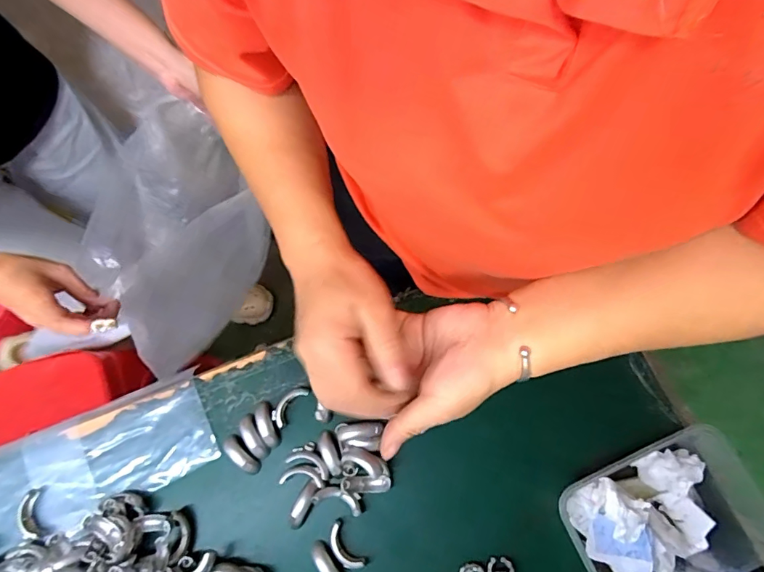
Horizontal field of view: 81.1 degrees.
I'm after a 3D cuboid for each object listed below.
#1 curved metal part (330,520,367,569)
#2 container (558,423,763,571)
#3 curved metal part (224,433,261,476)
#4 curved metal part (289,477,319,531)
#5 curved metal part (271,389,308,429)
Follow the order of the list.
[{"bbox_3d":[-0.038,0.260,0.441,0.022,0.014,0.047,-38,74,-10],"label":"curved metal part"},{"bbox_3d":[0.255,0.213,0.408,0.174,0.057,0.126,-23,72,-5],"label":"container"},{"bbox_3d":[-0.151,0.180,0.471,0.049,0.015,0.021,39,77,14],"label":"curved metal part"},{"bbox_3d":[-0.082,0.223,0.459,0.017,0.015,0.048,23,74,10],"label":"curved metal part"},{"bbox_3d":[-0.104,0.130,0.491,0.020,0.014,0.048,32,76,12],"label":"curved metal part"}]

